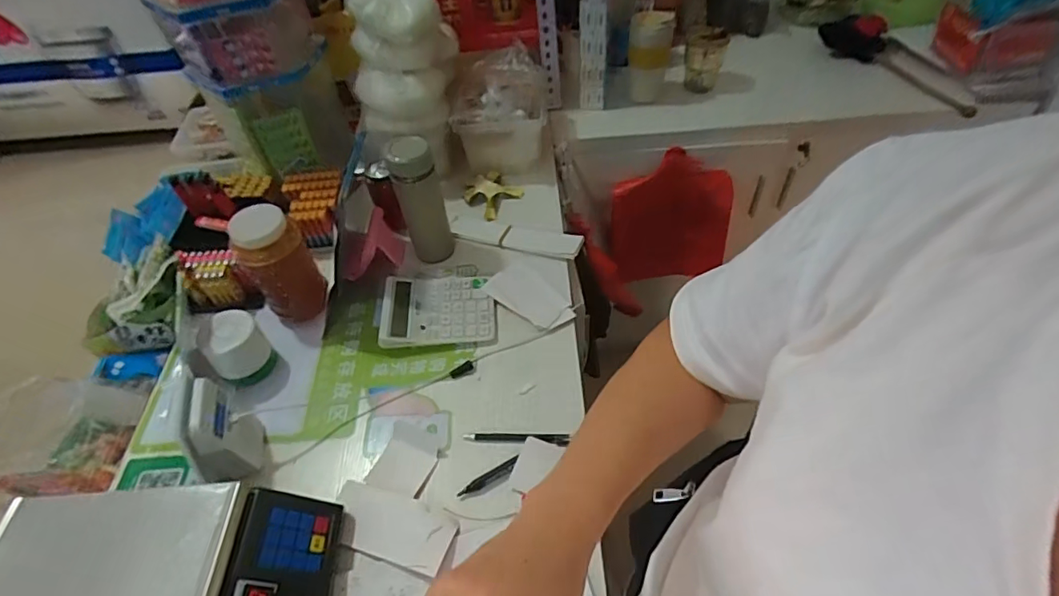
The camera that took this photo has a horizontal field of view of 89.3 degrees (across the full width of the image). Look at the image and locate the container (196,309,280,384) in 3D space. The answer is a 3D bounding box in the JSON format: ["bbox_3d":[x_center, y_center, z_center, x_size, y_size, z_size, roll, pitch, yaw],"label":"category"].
[{"bbox_3d":[-0.398,0.070,0.732,0.071,0.084,0.075,-2,51,3],"label":"container"}]

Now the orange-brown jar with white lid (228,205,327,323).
[{"bbox_3d":[-0.340,-0.038,0.740,0.084,0.177,0.078,-2,51,3],"label":"orange-brown jar with white lid"}]

